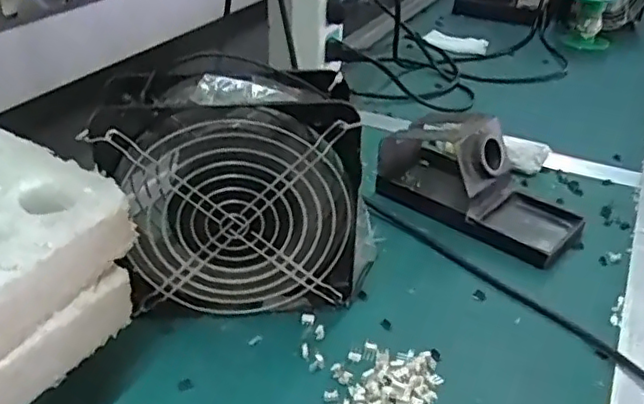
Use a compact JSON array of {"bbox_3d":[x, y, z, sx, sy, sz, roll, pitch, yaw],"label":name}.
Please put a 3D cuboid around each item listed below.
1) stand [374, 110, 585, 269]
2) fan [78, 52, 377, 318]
[{"bbox_3d":[0.131,-0.025,0.509,0.160,0.070,0.087,26,39,32],"label":"stand"},{"bbox_3d":[-0.049,-0.006,0.397,0.160,0.150,0.058,-1,32,-5],"label":"fan"}]

